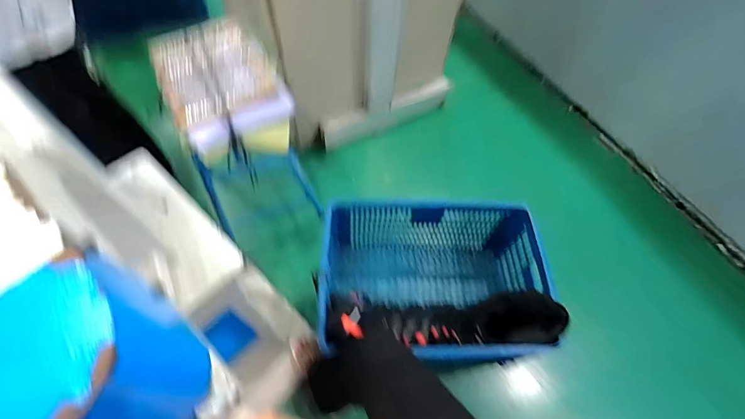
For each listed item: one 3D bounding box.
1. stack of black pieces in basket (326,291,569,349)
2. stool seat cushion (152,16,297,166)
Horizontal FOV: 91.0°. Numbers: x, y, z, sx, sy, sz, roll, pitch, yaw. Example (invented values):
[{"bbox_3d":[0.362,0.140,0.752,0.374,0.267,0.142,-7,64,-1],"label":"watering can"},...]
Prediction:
[{"bbox_3d":[0.162,0.325,0.991,0.554,0.330,0.117,0,61,-4],"label":"stack of black pieces in basket"},{"bbox_3d":[-0.369,-0.306,0.925,0.265,0.119,0.367,-25,66,-17],"label":"stool seat cushion"}]

